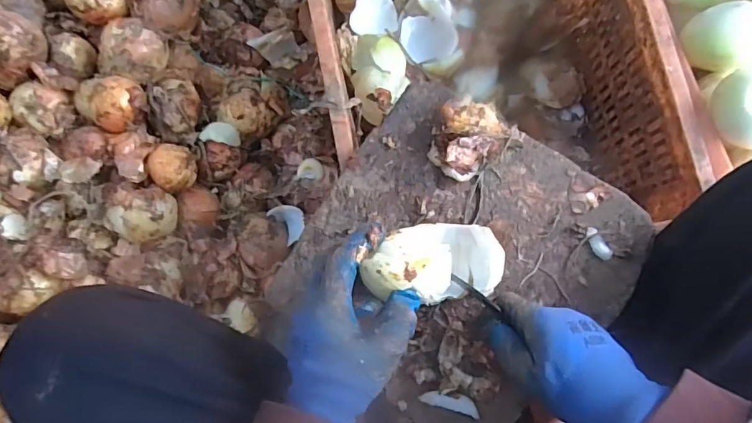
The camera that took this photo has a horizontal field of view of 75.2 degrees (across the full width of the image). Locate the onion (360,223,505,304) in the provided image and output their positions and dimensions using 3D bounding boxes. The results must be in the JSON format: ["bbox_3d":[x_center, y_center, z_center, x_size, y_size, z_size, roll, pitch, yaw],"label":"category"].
[{"bbox_3d":[0.048,0.042,0.405,0.117,0.049,0.065,-1,79,-37],"label":"onion"}]

